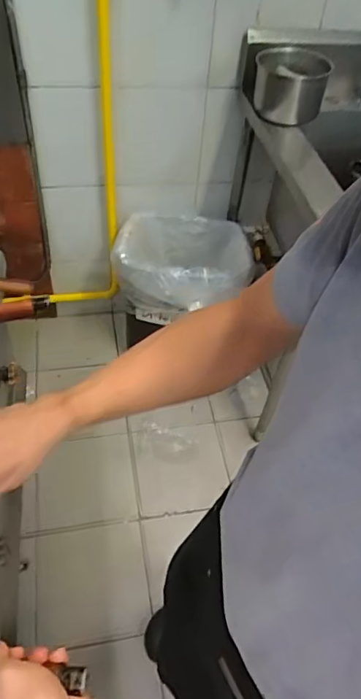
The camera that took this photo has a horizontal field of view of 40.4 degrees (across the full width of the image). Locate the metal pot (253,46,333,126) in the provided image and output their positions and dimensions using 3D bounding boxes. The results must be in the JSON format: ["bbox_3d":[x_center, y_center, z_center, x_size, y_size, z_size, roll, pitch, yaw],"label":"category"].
[{"bbox_3d":[0.294,-0.713,1.320,0.190,0.130,0.230,7,48,1],"label":"metal pot"}]

